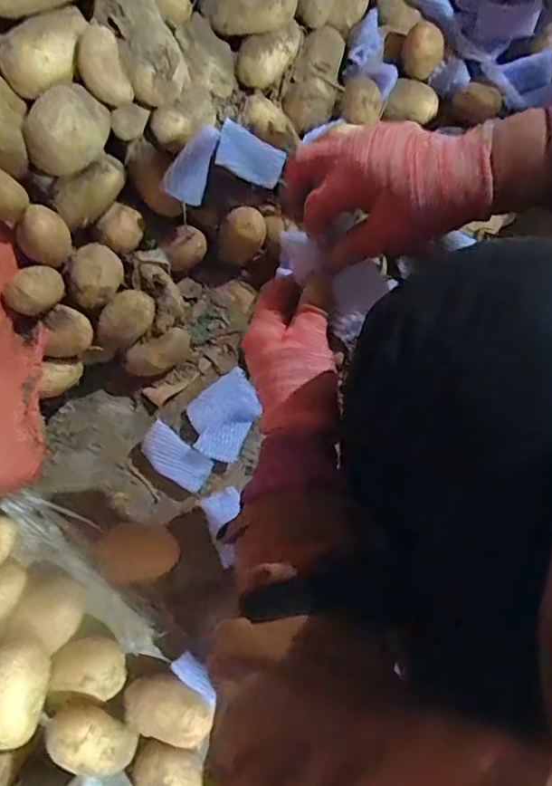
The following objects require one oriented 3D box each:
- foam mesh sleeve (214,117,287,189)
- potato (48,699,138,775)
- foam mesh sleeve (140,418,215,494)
[{"bbox_3d":[-0.033,-0.304,0.709,0.087,0.015,0.053,17,107,-27],"label":"foam mesh sleeve"},{"bbox_3d":[-0.193,0.363,0.576,0.097,0.047,0.041,32,115,-16],"label":"potato"},{"bbox_3d":[-0.127,0.082,0.697,0.094,0.015,0.049,36,78,7],"label":"foam mesh sleeve"}]

